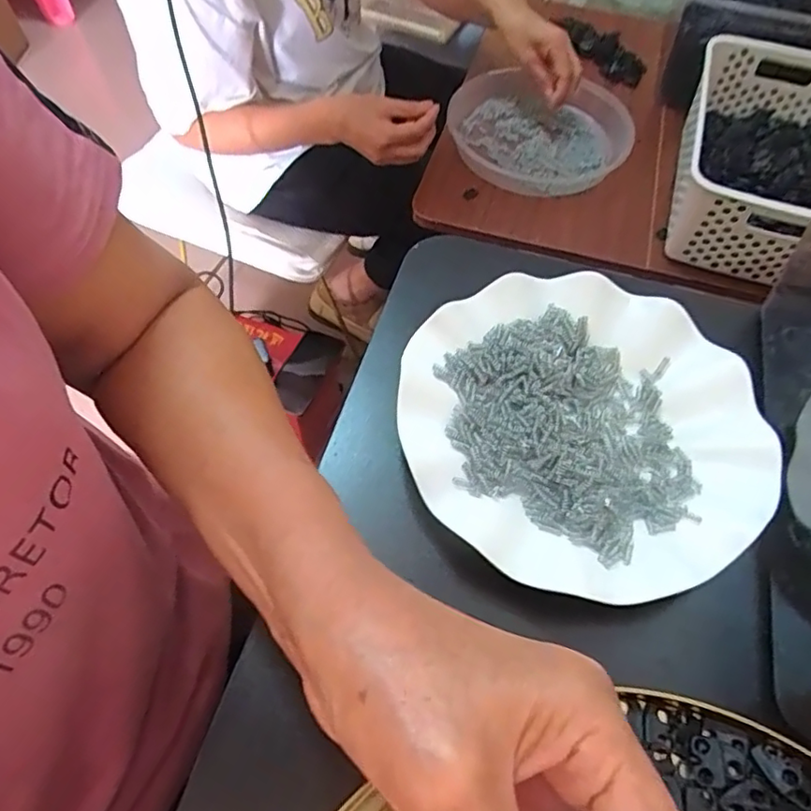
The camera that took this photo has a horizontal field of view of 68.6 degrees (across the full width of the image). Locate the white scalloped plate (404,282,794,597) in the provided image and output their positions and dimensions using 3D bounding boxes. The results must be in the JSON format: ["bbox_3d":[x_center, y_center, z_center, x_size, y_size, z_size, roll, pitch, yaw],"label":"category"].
[{"bbox_3d":[0.091,0.007,0.309,0.180,0.021,0.177,1,59,-1],"label":"white scalloped plate"}]

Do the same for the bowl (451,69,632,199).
[{"bbox_3d":[0.184,-0.354,0.778,0.243,0.057,0.217,0,59,-2],"label":"bowl"}]

